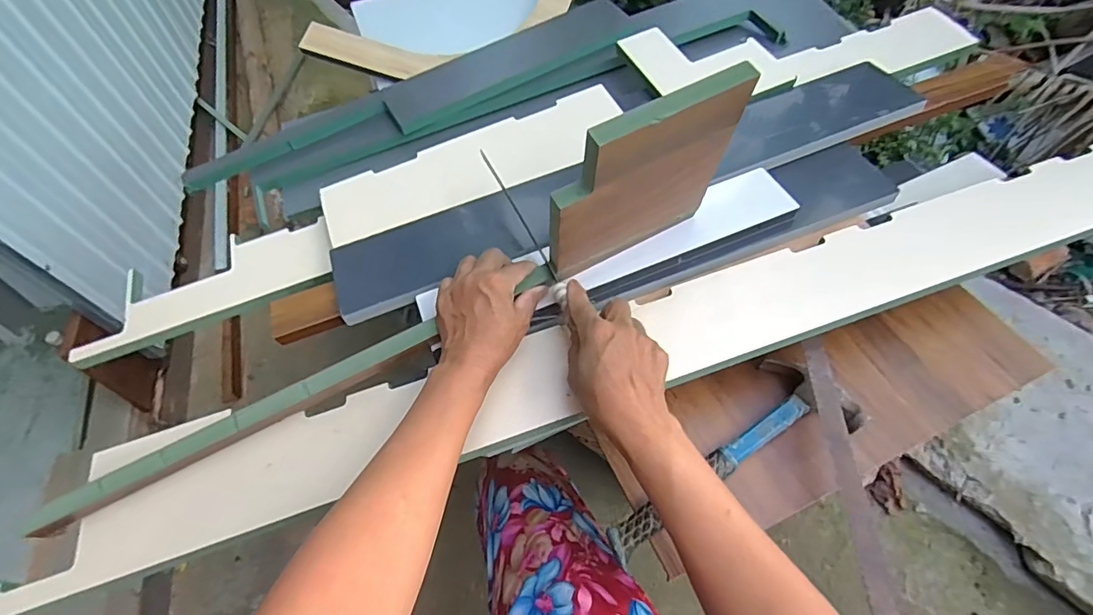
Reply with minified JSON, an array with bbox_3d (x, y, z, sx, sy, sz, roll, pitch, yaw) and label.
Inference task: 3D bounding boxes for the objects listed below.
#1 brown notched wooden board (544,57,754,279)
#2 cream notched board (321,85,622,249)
[{"bbox_3d":[0.082,-0.100,0.427,0.169,0.171,0.022,-25,62,-14],"label":"brown notched wooden board"},{"bbox_3d":[-0.088,-0.175,0.627,0.370,0.013,0.102,-21,65,-3],"label":"cream notched board"}]

